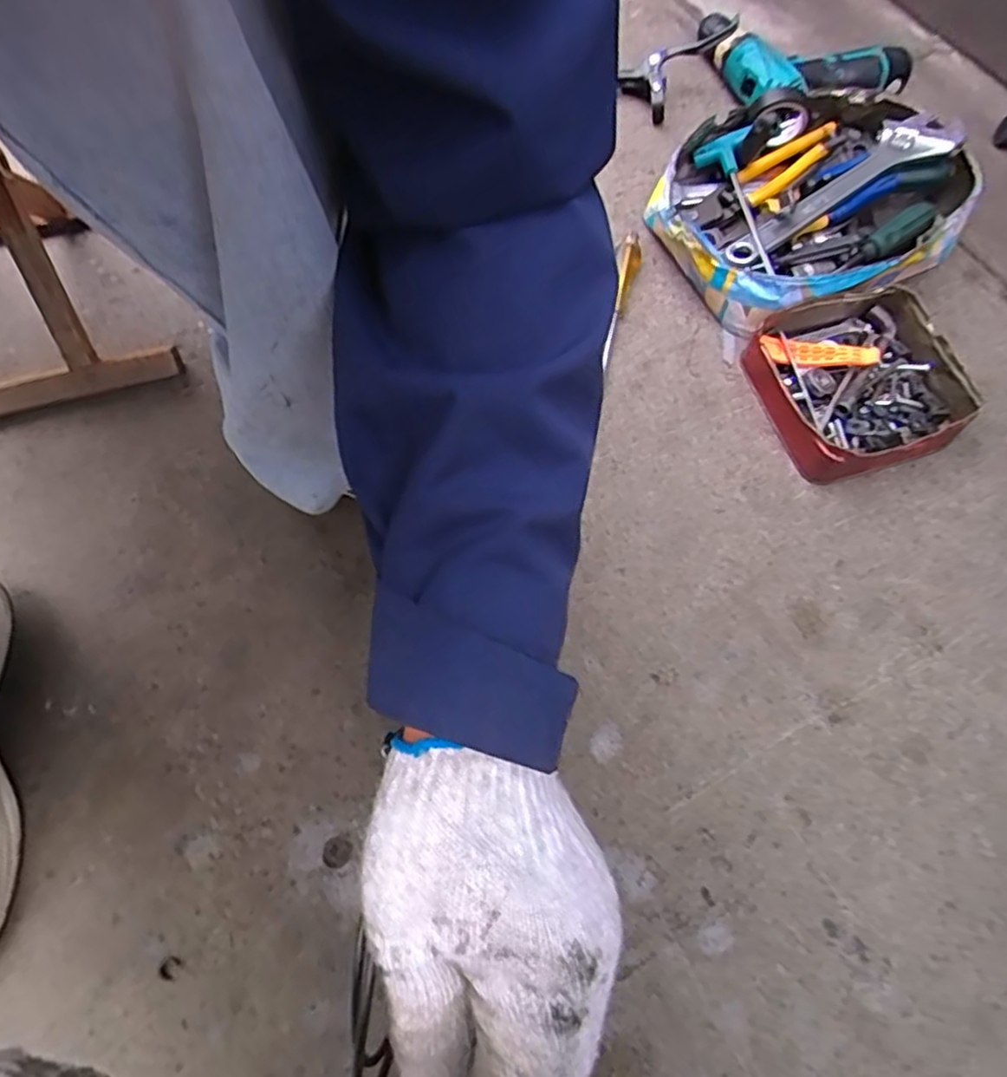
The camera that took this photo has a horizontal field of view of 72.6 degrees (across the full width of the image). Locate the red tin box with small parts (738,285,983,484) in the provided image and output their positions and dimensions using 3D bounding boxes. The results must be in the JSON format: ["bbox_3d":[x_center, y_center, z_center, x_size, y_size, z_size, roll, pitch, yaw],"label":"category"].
[{"bbox_3d":[0.323,-0.145,0.623,0.167,0.052,0.165,-15,69,-9],"label":"red tin box with small parts"}]

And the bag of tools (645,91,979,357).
[{"bbox_3d":[0.308,-0.348,0.695,0.315,0.083,0.248,-33,72,-15],"label":"bag of tools"}]

